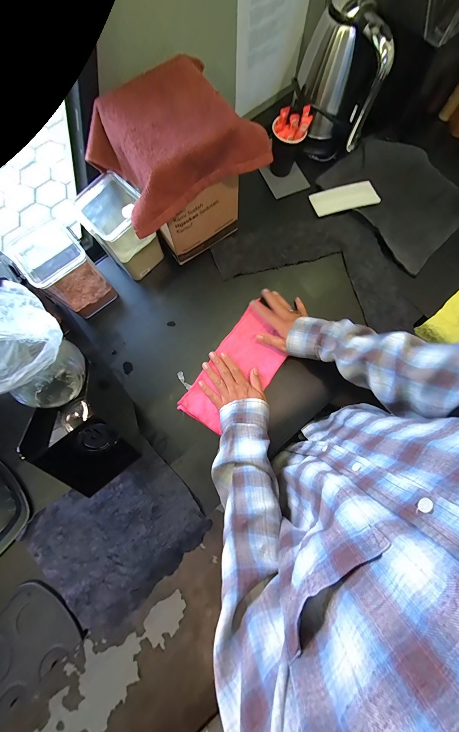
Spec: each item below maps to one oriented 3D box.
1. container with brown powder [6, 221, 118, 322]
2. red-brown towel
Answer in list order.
[{"bbox_3d":[-0.320,-0.181,0.546,0.108,0.154,0.092,-39,81,-8],"label":"container with brown powder"},{"bbox_3d":[-0.088,-0.376,0.437,0.269,0.079,0.184,-34,80,-7],"label":"red-brown towel"}]

